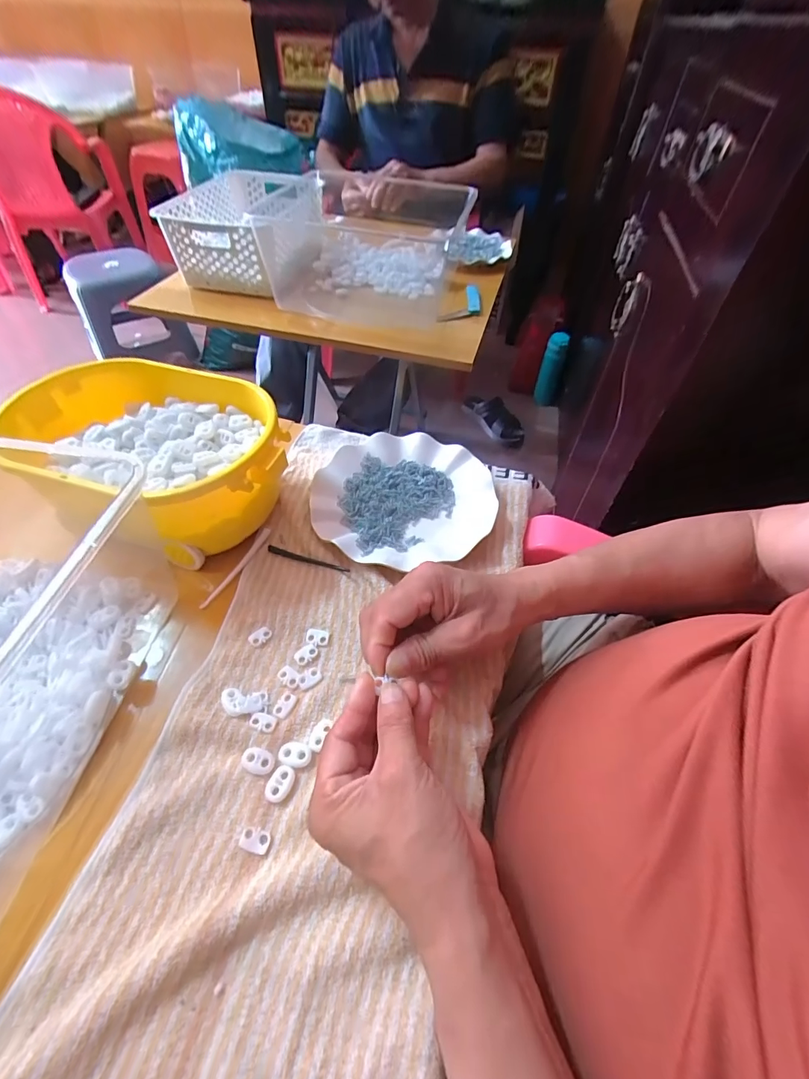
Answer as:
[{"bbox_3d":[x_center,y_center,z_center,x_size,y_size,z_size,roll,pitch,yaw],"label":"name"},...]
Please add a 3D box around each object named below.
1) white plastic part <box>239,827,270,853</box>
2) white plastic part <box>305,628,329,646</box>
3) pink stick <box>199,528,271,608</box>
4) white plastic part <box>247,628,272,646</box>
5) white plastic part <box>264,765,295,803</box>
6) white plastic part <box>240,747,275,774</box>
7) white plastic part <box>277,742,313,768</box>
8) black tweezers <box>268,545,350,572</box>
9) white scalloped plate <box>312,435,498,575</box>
[{"bbox_3d":[-0.094,0.189,0.276,0.019,0.004,0.012,12,51,8],"label":"white plastic part"},{"bbox_3d":[-0.072,0.080,0.361,0.019,0.004,0.013,9,51,5],"label":"white plastic part"},{"bbox_3d":[-0.153,0.024,0.404,0.008,0.006,0.095,22,53,15],"label":"pink stick"},{"bbox_3d":[-0.119,0.080,0.361,0.011,0.004,0.019,38,59,25],"label":"white plastic part"},{"bbox_3d":[-0.083,0.164,0.293,0.015,0.005,0.023,25,54,17],"label":"white plastic part"},{"bbox_3d":[-0.101,0.151,0.300,0.023,0.004,0.015,12,51,7],"label":"white plastic part"},{"bbox_3d":[-0.076,0.149,0.304,0.022,0.004,0.015,7,51,3],"label":"white plastic part"},{"bbox_3d":[-0.089,0.017,0.408,0.085,0.006,0.007,16,52,11],"label":"black tweezers"},{"bbox_3d":[-0.003,-0.050,0.457,0.181,0.022,0.171,1,51,-1],"label":"white scalloped plate"}]

